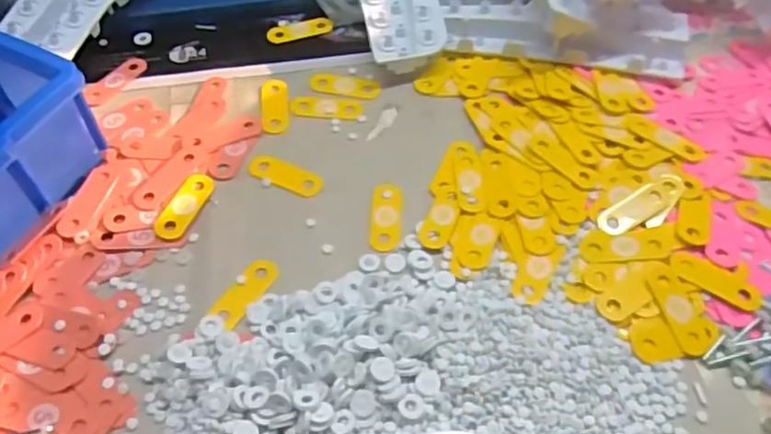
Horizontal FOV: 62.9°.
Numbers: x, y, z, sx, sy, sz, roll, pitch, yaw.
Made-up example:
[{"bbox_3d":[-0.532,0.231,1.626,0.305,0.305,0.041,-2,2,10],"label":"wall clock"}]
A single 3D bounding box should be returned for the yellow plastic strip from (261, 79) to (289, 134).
[{"bbox_3d":[-0.099,-0.100,0.563,0.023,0.004,0.069,-6,54,-4],"label":"yellow plastic strip"}]

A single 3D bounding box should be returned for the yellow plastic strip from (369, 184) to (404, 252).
[{"bbox_3d":[0.001,-0.001,0.494,0.025,0.004,0.065,2,54,2],"label":"yellow plastic strip"}]

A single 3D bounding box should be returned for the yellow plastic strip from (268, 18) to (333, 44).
[{"bbox_3d":[-0.084,-0.184,0.619,0.062,0.005,0.020,-19,56,-13],"label":"yellow plastic strip"}]

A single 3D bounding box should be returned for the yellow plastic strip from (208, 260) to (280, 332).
[{"bbox_3d":[-0.101,0.054,0.455,0.024,0.004,0.063,24,51,17],"label":"yellow plastic strip"}]

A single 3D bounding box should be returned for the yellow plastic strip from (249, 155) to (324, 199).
[{"bbox_3d":[-0.083,-0.035,0.519,0.066,0.004,0.023,20,57,14],"label":"yellow plastic strip"}]

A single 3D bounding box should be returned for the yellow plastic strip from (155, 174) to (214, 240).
[{"bbox_3d":[-0.155,-0.009,0.489,0.023,0.004,0.061,19,56,13],"label":"yellow plastic strip"}]

